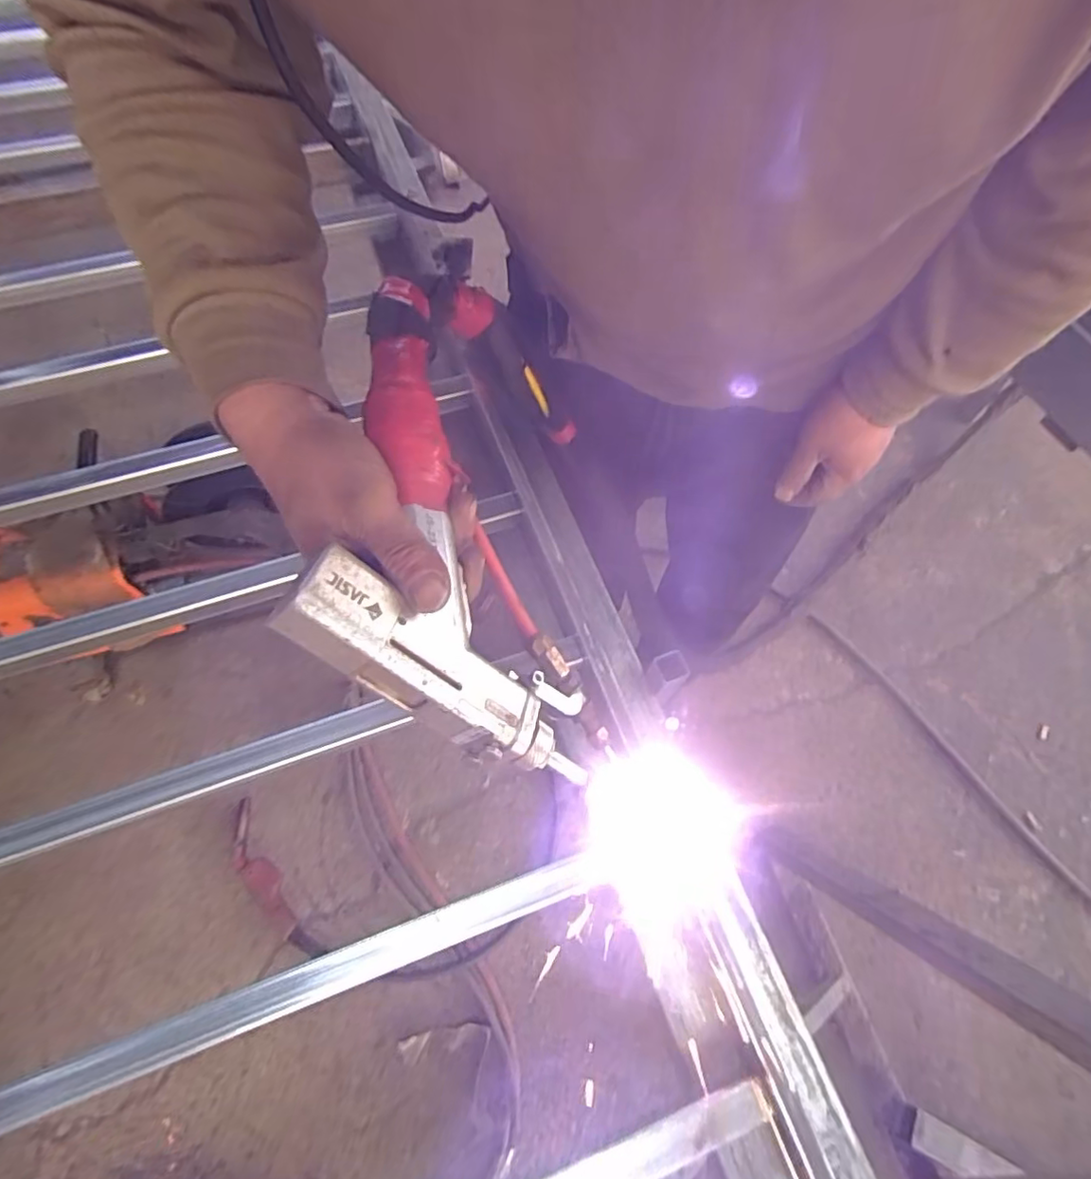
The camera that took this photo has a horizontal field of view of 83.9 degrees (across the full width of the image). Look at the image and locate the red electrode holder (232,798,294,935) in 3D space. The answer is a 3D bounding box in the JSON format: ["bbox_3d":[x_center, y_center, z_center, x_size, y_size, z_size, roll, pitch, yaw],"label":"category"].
[{"bbox_3d":[-0.522,0.500,1.091,0.059,0.029,0.247,-31,68,-15],"label":"red electrode holder"}]

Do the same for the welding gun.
[{"bbox_3d":[-0.063,-0.061,0.335,0.121,0.106,0.326,-9,70,-6],"label":"welding gun"}]

